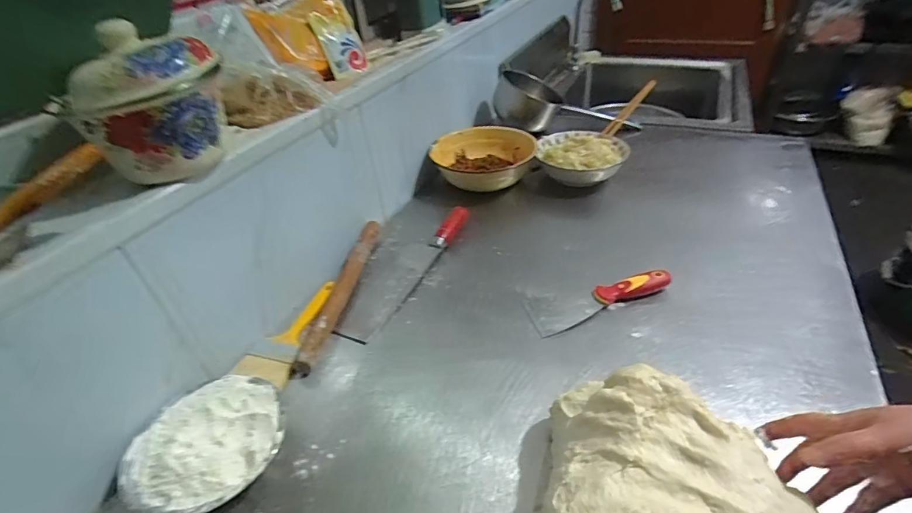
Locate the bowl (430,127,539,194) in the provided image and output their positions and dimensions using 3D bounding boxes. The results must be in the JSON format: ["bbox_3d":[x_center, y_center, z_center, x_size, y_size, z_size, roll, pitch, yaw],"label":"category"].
[{"bbox_3d":[0.057,-0.193,0.921,0.208,0.067,0.200,0,37,5],"label":"bowl"}]

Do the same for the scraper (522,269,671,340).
[{"bbox_3d":[0.195,0.051,0.621,0.200,0.027,0.080,-12,38,-10],"label":"scraper"}]

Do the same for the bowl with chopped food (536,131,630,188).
[{"bbox_3d":[0.250,-0.193,0.893,0.175,0.065,0.147,4,38,11],"label":"bowl with chopped food"}]

